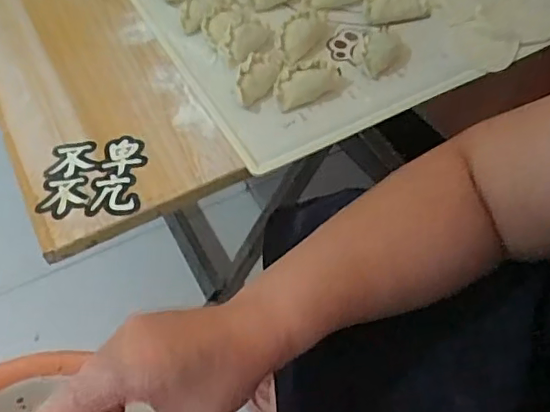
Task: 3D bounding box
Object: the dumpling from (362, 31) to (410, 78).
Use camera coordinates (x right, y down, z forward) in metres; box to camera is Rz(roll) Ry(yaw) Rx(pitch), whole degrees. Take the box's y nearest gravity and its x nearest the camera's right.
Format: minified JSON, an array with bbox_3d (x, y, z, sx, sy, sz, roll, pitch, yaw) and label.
[{"bbox_3d":[0.094,-0.129,0.485,0.039,0.022,0.038,6,54,5],"label":"dumpling"}]

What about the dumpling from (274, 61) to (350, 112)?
[{"bbox_3d":[0.026,-0.101,0.470,0.059,0.021,0.031,-24,57,-16],"label":"dumpling"}]

